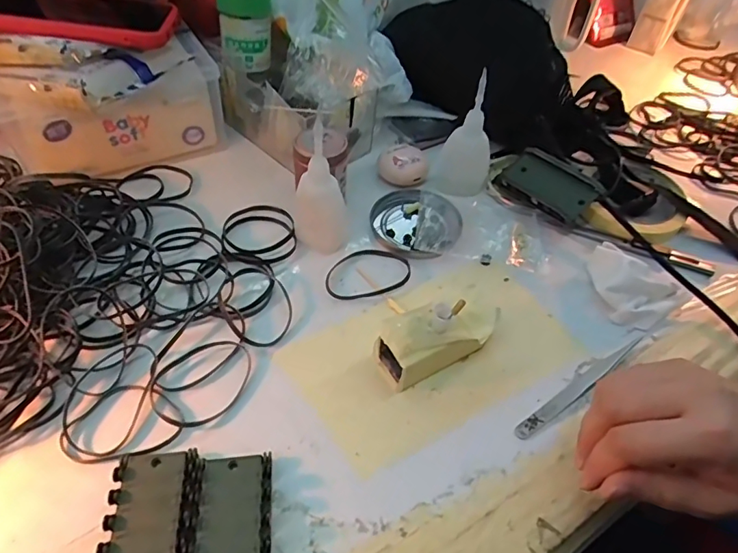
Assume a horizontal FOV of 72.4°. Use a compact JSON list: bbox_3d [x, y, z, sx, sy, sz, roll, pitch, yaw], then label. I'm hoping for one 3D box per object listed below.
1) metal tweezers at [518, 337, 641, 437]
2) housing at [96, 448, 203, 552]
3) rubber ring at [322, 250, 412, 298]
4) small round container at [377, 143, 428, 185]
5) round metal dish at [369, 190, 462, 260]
[{"bbox_3d":[0.148,0.073,0.353,0.130,0.004,0.015,-27,56,-27],"label":"metal tweezers"},{"bbox_3d":[-0.115,0.140,0.264,0.047,0.021,0.096,-3,48,-8],"label":"housing"},{"bbox_3d":[-0.001,-0.002,0.404,0.072,0.005,0.044,-10,50,-15],"label":"rubber ring"},{"bbox_3d":[0.032,-0.107,0.482,0.041,0.019,0.045,3,48,-3],"label":"small round container"},{"bbox_3d":[0.041,-0.048,0.446,0.080,0.013,0.078,3,48,-3],"label":"round metal dish"}]

